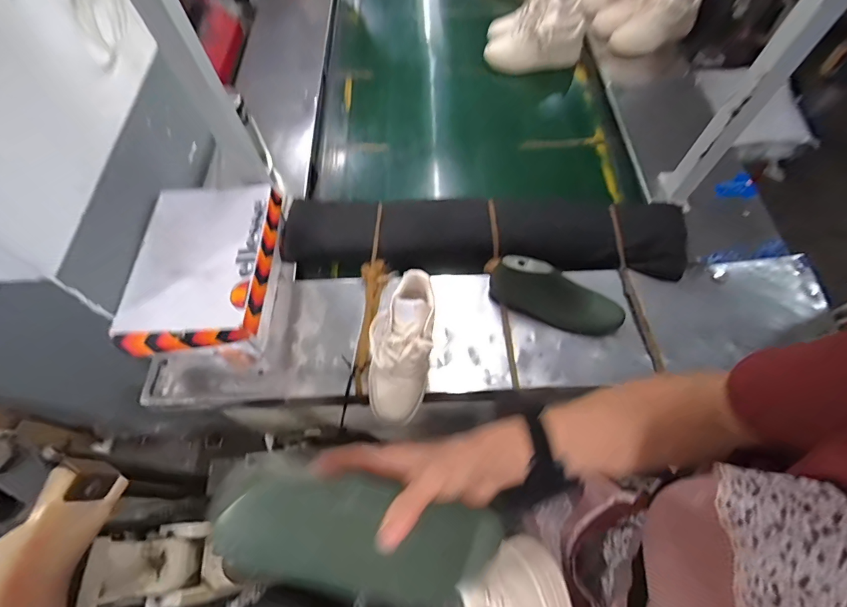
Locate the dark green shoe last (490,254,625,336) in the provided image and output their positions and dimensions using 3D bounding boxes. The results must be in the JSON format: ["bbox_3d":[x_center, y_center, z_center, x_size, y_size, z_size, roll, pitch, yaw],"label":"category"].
[{"bbox_3d":[0.241,-0.013,0.742,0.235,0.088,0.067,15,63,9],"label":"dark green shoe last"}]

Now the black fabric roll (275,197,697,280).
[{"bbox_3d":[0.117,-0.136,0.862,0.813,0.090,0.182,4,61,3],"label":"black fabric roll"}]

